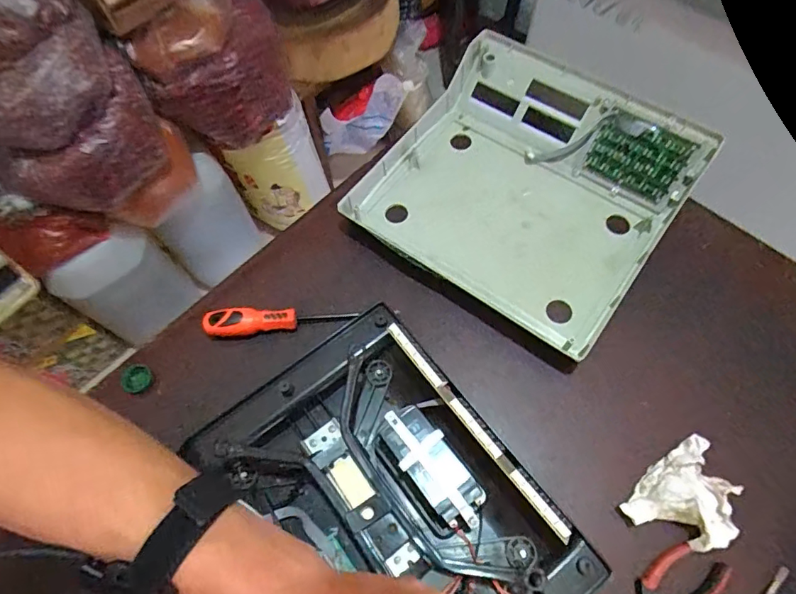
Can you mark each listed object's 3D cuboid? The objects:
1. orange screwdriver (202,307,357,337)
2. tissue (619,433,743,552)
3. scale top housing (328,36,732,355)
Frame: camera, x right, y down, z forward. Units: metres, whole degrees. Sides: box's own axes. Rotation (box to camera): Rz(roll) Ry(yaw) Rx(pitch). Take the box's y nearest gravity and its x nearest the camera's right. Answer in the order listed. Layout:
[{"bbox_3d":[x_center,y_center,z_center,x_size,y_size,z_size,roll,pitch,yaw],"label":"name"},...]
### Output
[{"bbox_3d":[-0.139,0.030,0.578,0.170,0.032,0.028,-2,65,2],"label":"orange screwdriver"},{"bbox_3d":[0.280,0.200,0.472,0.107,0.027,0.086,-34,68,-12],"label":"tissue"},{"bbox_3d":[0.159,-0.141,0.630,0.348,0.076,0.339,35,72,17],"label":"scale top housing"}]

